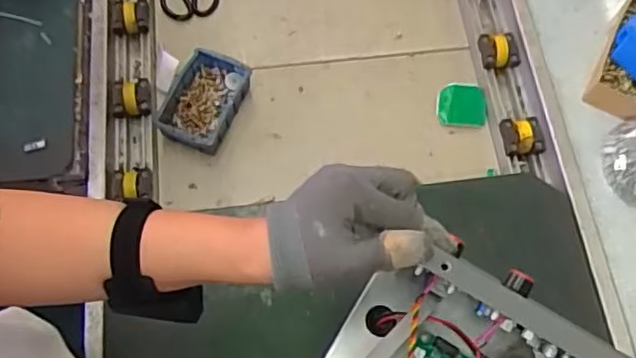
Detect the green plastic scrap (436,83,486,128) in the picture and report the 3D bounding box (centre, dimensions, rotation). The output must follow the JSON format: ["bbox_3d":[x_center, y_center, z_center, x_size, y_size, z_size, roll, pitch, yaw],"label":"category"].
[{"bbox_3d":[0.219,-0.113,0.934,0.073,0.007,0.070,5,69,0],"label":"green plastic scrap"}]

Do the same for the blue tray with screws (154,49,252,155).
[{"bbox_3d":[-0.171,-0.114,0.911,0.103,0.043,0.148,23,70,7],"label":"blue tray with screws"}]

